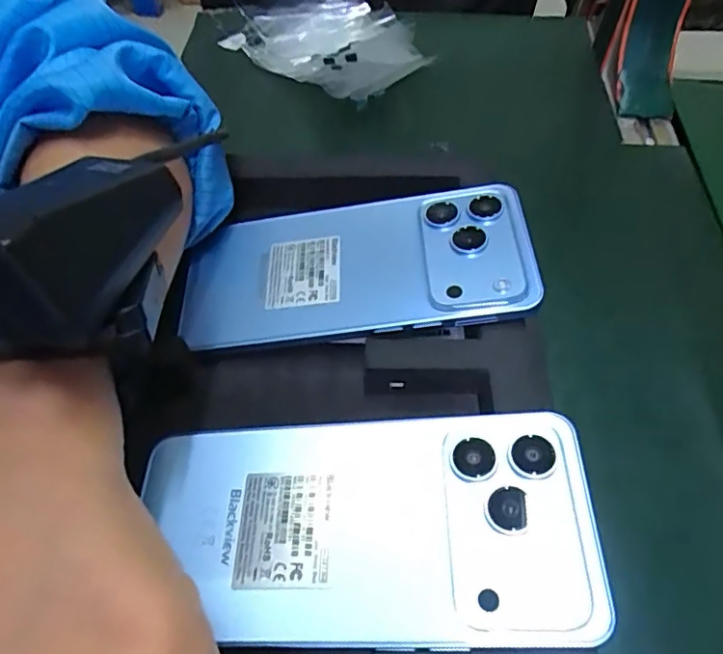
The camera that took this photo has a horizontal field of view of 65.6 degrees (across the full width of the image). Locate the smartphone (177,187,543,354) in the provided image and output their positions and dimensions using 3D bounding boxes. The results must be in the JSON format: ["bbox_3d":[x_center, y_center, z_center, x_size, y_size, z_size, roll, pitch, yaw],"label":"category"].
[{"bbox_3d":[-0.003,-0.030,0.263,0.158,0.009,0.077,-7,56,8],"label":"smartphone"}]

